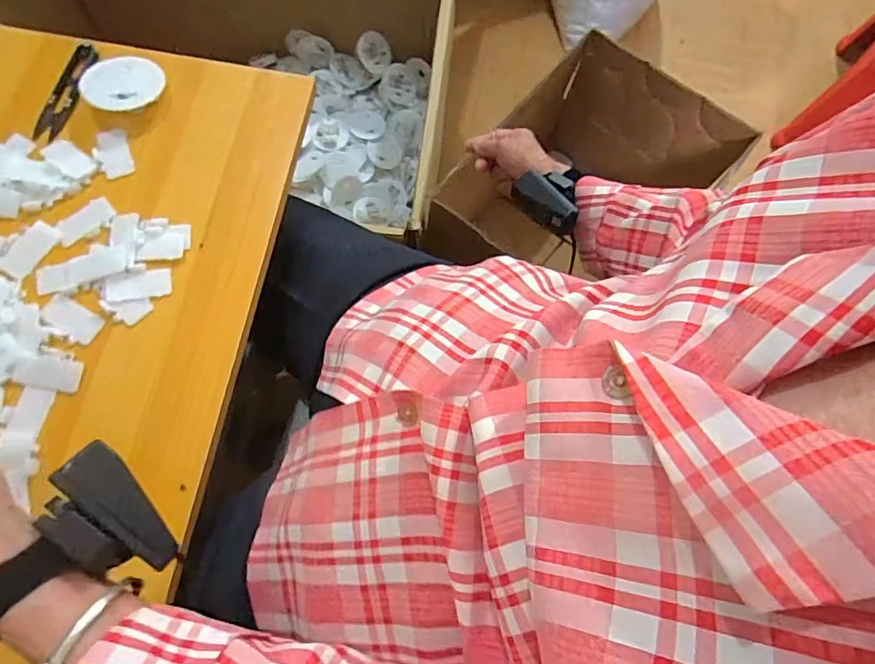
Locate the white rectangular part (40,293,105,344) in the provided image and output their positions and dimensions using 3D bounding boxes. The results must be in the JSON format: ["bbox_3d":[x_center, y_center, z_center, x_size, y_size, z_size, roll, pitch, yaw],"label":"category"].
[{"bbox_3d":[-0.283,-0.011,0.399,0.044,0.005,0.024,30,73,9],"label":"white rectangular part"}]

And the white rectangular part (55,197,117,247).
[{"bbox_3d":[-0.288,-0.091,0.421,0.022,0.004,0.046,43,76,12],"label":"white rectangular part"}]

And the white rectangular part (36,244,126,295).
[{"bbox_3d":[-0.284,-0.050,0.410,0.071,0.005,0.024,-16,72,-6],"label":"white rectangular part"}]

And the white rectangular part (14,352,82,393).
[{"bbox_3d":[-0.290,0.030,0.384,0.043,0.010,0.023,7,71,1],"label":"white rectangular part"}]

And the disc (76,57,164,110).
[{"bbox_3d":[-0.272,-0.217,0.449,0.061,0.011,0.061,4,67,-10],"label":"disc"}]

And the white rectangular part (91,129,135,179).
[{"bbox_3d":[-0.280,-0.154,0.445,0.028,0.005,0.045,-20,73,-8],"label":"white rectangular part"}]

